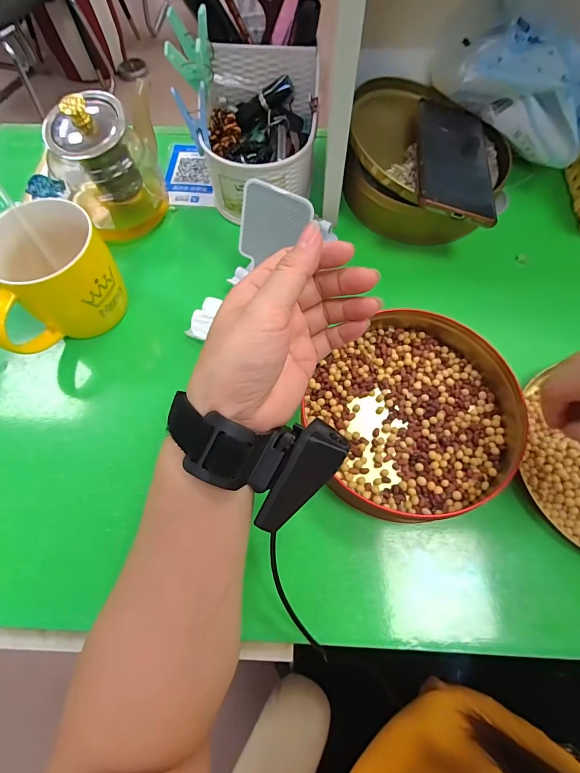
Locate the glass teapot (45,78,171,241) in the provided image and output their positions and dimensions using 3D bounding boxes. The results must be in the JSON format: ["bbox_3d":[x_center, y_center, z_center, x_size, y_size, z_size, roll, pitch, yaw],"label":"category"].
[{"bbox_3d":[-0.179,-0.225,0.375,0.090,0.108,0.107,-8,65,-3],"label":"glass teapot"}]

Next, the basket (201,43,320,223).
[{"bbox_3d":[-0.029,-0.255,0.376,0.110,0.091,0.127,1,65,1],"label":"basket"}]

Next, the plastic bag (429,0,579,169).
[{"bbox_3d":[0.232,-0.298,0.367,0.162,0.093,0.091,7,66,4],"label":"plastic bag"}]

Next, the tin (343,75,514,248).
[{"bbox_3d":[0.141,-0.236,0.401,0.168,0.080,0.178,-42,71,-17],"label":"tin"}]

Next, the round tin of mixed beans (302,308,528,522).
[{"bbox_3d":[0.100,0.017,0.309,0.156,0.046,0.168,0,65,1],"label":"round tin of mixed beans"}]

